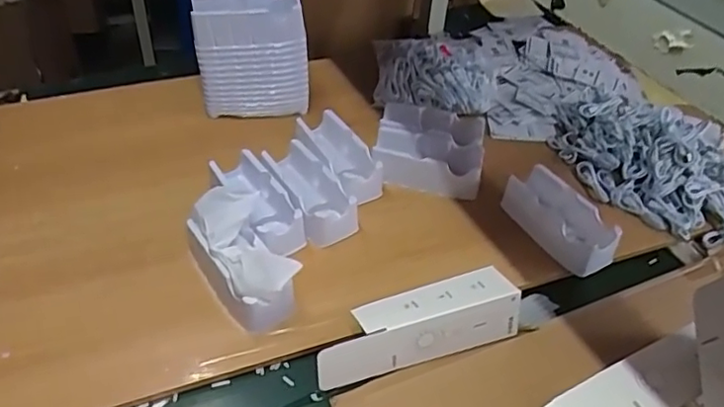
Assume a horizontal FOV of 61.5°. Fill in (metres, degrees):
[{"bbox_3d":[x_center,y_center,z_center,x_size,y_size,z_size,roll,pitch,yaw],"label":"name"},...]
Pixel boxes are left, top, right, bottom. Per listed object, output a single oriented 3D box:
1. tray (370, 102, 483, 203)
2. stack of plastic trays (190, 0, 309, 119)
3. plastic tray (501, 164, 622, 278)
[{"bbox_3d":[0.106,-0.092,0.957,0.162,0.044,0.182,8,43,3],"label":"tray"},{"bbox_3d":[-0.175,-0.239,0.967,0.167,0.175,0.093,-7,44,-13],"label":"stack of plastic trays"},{"bbox_3d":[0.273,0.024,0.854,0.080,0.059,0.168,-22,49,-27],"label":"plastic tray"}]

